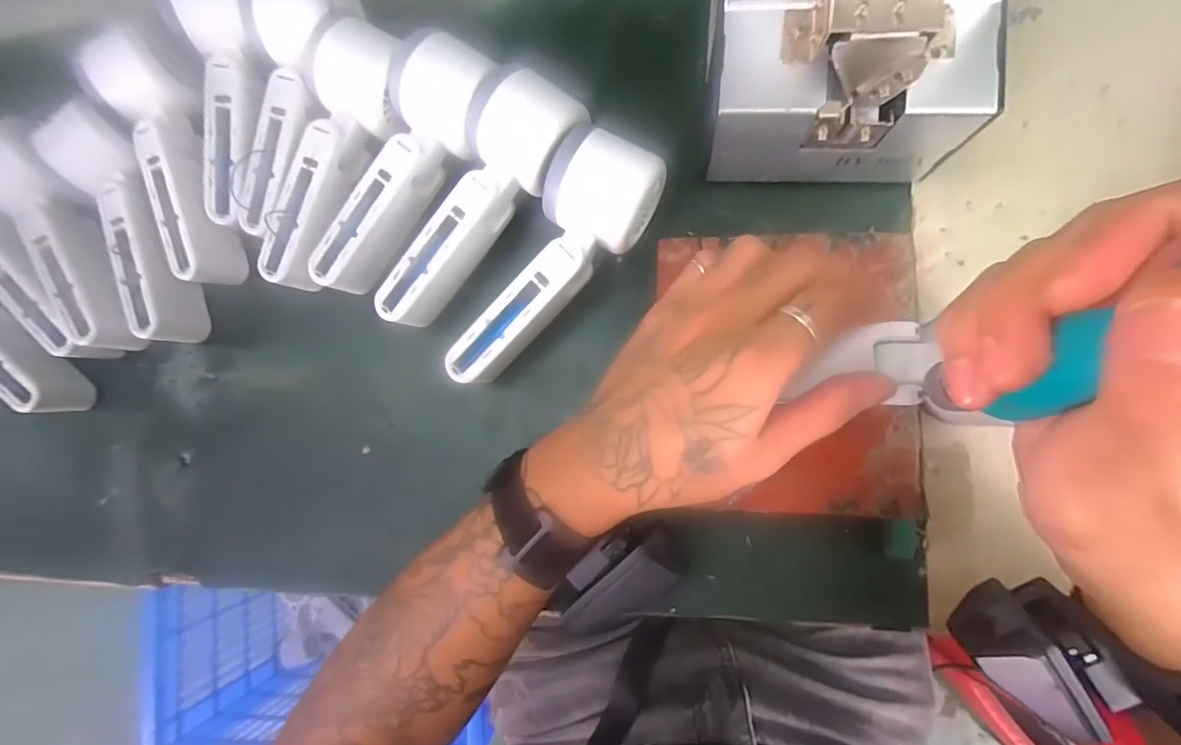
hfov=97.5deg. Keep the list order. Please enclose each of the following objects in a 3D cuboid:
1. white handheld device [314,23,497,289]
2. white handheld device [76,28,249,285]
[{"bbox_3d":[-0.115,-0.122,0.317,0.054,0.048,0.164,34,103,10],"label":"white handheld device"},{"bbox_3d":[-0.269,-0.133,0.333,0.048,0.055,0.155,-20,82,6],"label":"white handheld device"}]

